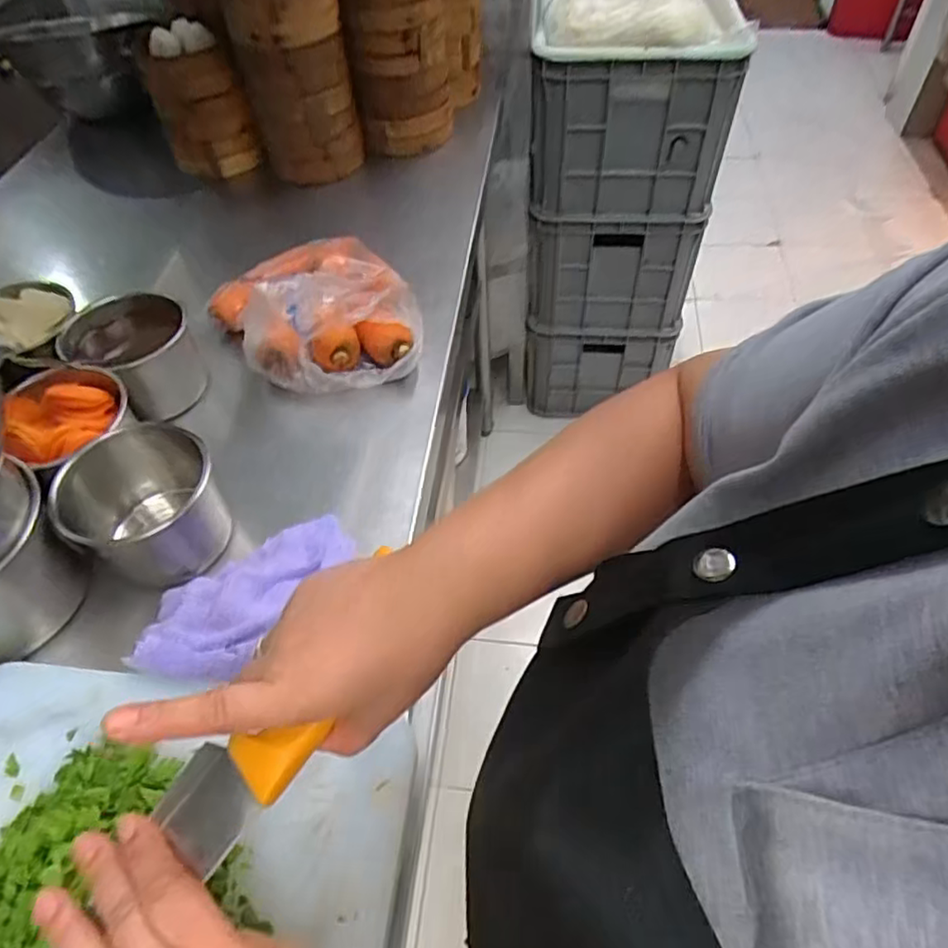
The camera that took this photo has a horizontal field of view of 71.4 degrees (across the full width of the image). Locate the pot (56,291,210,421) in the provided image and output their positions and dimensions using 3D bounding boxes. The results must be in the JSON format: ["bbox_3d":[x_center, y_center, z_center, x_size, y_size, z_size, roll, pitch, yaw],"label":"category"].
[{"bbox_3d":[-0.340,-0.111,0.670,0.099,0.108,0.109,18,55,17],"label":"pot"}]

